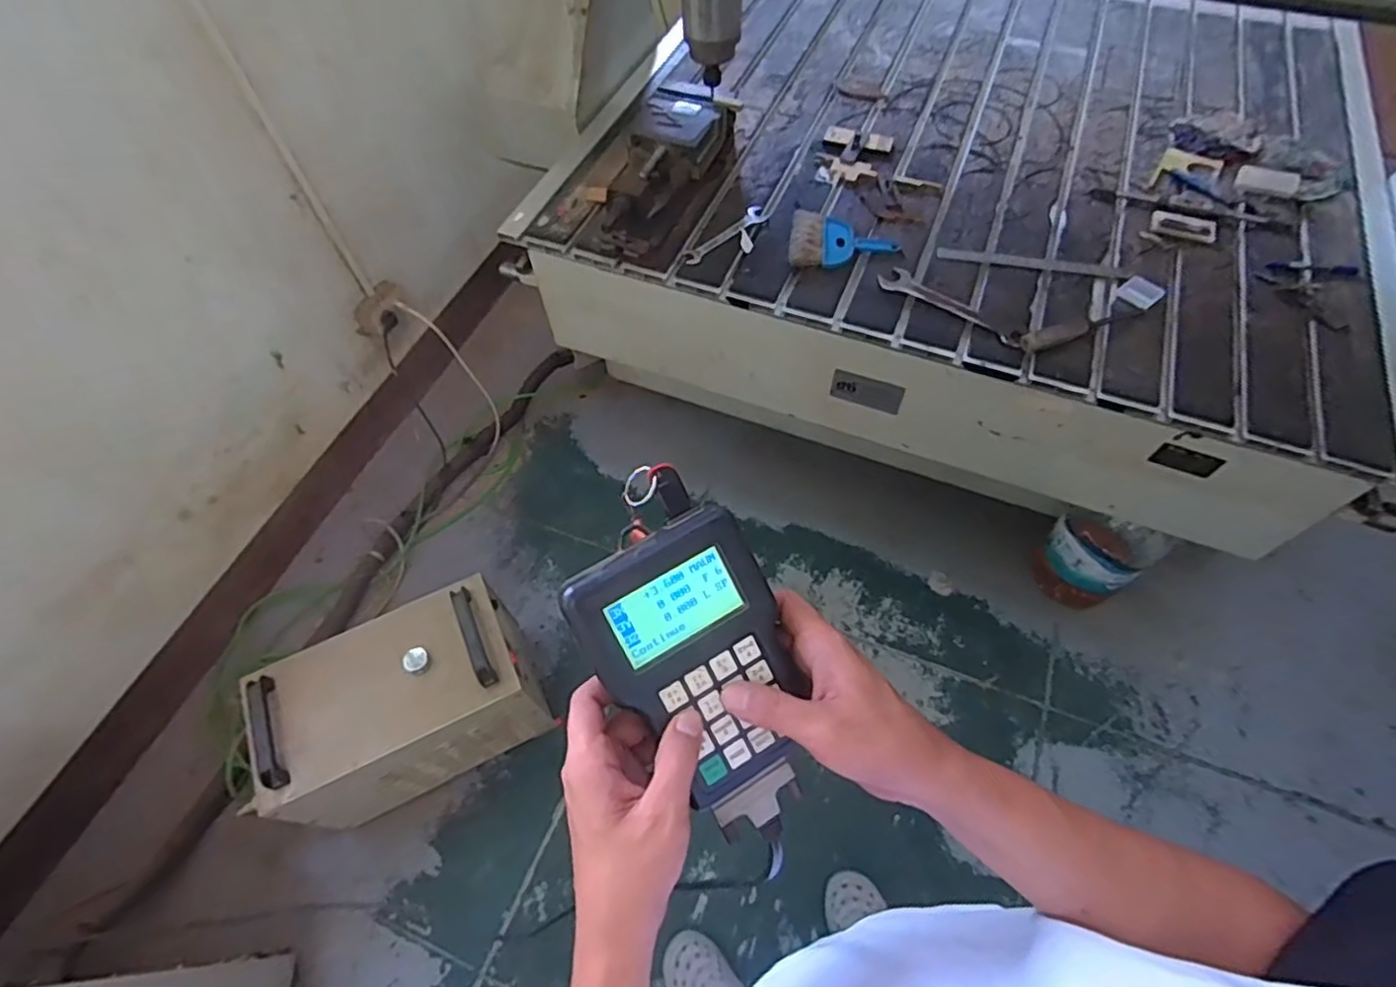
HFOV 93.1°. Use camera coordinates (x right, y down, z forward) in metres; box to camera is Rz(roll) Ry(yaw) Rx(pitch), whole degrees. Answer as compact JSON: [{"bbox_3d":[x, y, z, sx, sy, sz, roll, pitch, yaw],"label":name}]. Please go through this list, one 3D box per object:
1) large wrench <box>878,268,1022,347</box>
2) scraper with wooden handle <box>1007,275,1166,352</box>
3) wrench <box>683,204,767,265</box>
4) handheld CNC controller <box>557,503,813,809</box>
[{"bbox_3d":[0.412,-0.303,1.082,0.247,0.010,0.053,40,69,22],"label":"large wrench"},{"bbox_3d":[0.632,-0.287,1.069,0.300,0.028,0.065,-26,62,-12],"label":"scraper with wooden handle"},{"bbox_3d":[0.052,-0.471,1.202,0.045,0.008,0.202,40,68,22],"label":"wrench"},{"bbox_3d":[0.000,0.092,0.378,0.104,0.030,0.147,-29,95,-14],"label":"handheld CNC controller"}]

